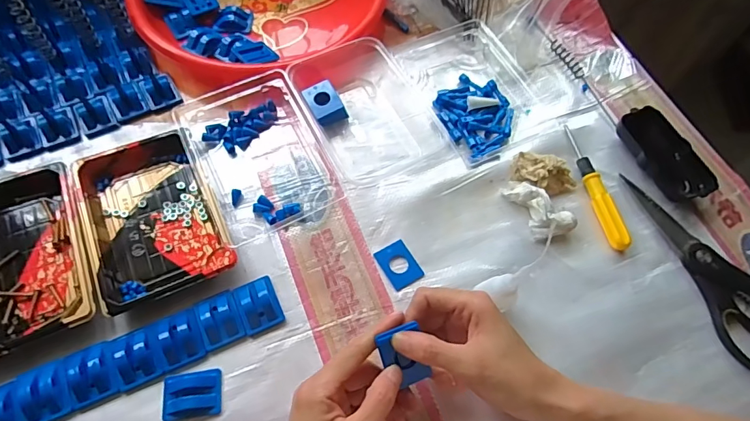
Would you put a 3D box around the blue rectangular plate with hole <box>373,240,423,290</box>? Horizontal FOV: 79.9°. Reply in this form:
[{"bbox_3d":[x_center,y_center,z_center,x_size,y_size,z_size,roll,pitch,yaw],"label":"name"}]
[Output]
[{"bbox_3d":[0.023,0.050,0.418,0.032,0.004,0.042,-27,69,-16],"label":"blue rectangular plate with hole"}]

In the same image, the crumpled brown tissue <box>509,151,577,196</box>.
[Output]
[{"bbox_3d":[0.173,-0.036,0.455,0.067,0.023,0.036,25,65,8],"label":"crumpled brown tissue"}]

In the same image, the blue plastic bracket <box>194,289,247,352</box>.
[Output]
[{"bbox_3d":[-0.132,0.091,0.381,0.034,0.014,0.045,-19,67,-13],"label":"blue plastic bracket"}]

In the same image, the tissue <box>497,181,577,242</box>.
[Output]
[{"bbox_3d":[0.161,-0.005,0.440,0.037,0.028,0.070,-24,68,-15],"label":"tissue"}]

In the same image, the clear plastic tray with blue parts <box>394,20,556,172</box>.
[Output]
[{"bbox_3d":[0.114,-0.148,0.506,0.129,0.031,0.185,-25,68,-15],"label":"clear plastic tray with blue parts"}]

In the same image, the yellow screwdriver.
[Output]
[{"bbox_3d":[0.225,-0.028,0.459,0.014,0.018,0.144,-8,65,-8],"label":"yellow screwdriver"}]

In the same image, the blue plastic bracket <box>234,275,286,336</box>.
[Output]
[{"bbox_3d":[-0.101,0.080,0.389,0.033,0.015,0.045,-22,67,-14],"label":"blue plastic bracket"}]

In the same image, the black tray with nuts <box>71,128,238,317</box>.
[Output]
[{"bbox_3d":[-0.205,0.003,0.412,0.110,0.028,0.166,-23,67,-14],"label":"black tray with nuts"}]

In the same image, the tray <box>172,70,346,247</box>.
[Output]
[{"bbox_3d":[-0.120,-0.065,0.450,0.120,0.032,0.172,-25,68,-15],"label":"tray"}]

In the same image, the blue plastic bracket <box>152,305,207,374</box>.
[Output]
[{"bbox_3d":[-0.162,0.105,0.371,0.035,0.013,0.044,-21,67,-13],"label":"blue plastic bracket"}]

